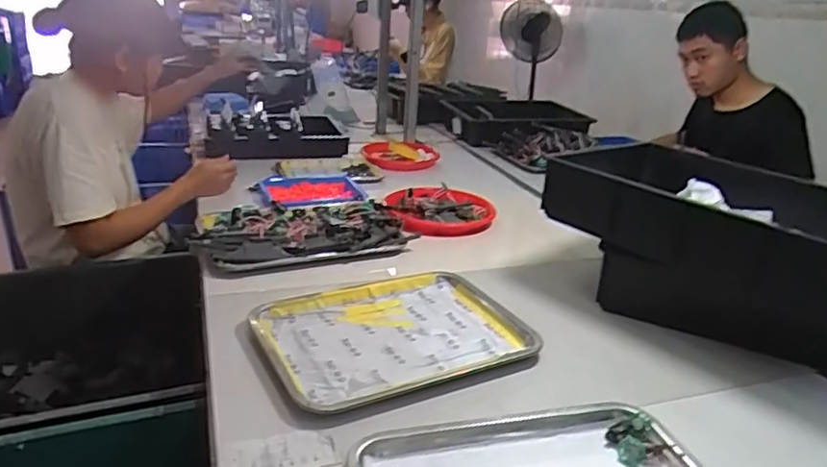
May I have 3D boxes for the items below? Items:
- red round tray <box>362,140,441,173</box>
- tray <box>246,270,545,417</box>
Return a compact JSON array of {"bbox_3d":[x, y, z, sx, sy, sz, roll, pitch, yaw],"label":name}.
[{"bbox_3d":[-0.052,-0.223,1.698,0.194,0.040,0.209,4,21,-1],"label":"red round tray"},{"bbox_3d":[-0.025,0.134,0.837,0.351,0.027,0.250,-8,24,-29],"label":"tray"}]

